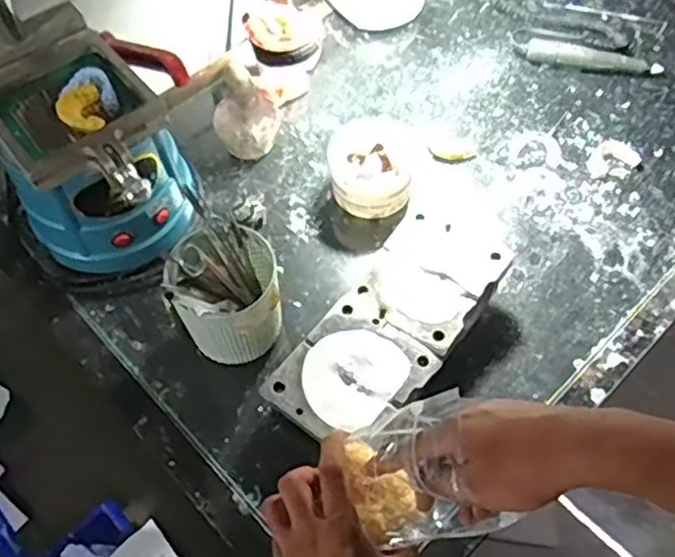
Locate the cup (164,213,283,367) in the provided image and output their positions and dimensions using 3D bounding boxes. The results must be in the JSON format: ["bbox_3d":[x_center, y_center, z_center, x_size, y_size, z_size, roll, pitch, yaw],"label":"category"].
[{"bbox_3d":[-0.102,0.016,0.637,0.095,0.120,0.102,0,59,0],"label":"cup"}]

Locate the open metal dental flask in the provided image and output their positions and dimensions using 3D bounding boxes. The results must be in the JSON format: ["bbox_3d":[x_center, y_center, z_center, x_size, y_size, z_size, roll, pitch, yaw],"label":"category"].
[{"bbox_3d":[0.055,0.045,0.653,0.117,0.053,0.265,32,64,18],"label":"open metal dental flask"}]

